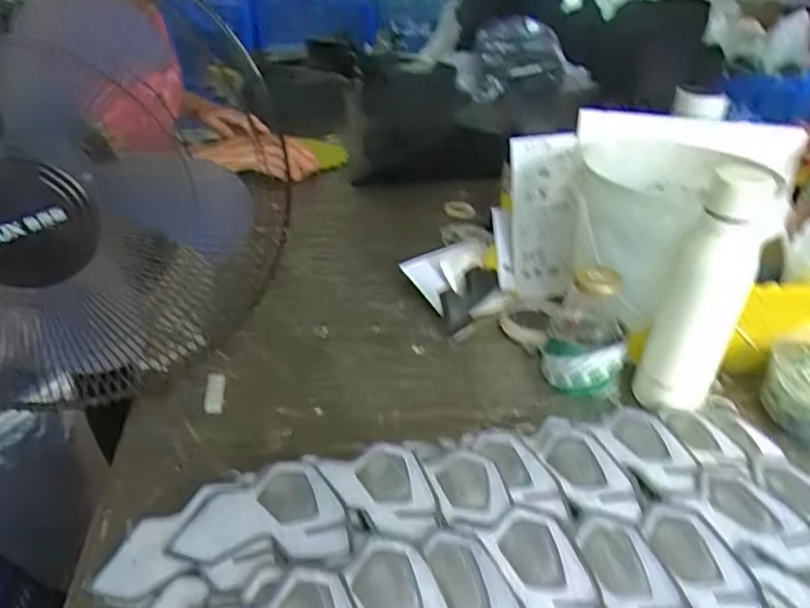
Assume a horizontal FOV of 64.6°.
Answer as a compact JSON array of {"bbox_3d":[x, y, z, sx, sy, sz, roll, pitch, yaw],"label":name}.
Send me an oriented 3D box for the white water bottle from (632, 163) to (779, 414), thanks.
[{"bbox_3d":[0.272,-0.012,0.586,0.070,0.218,0.053,18,34,23],"label":"white water bottle"}]

